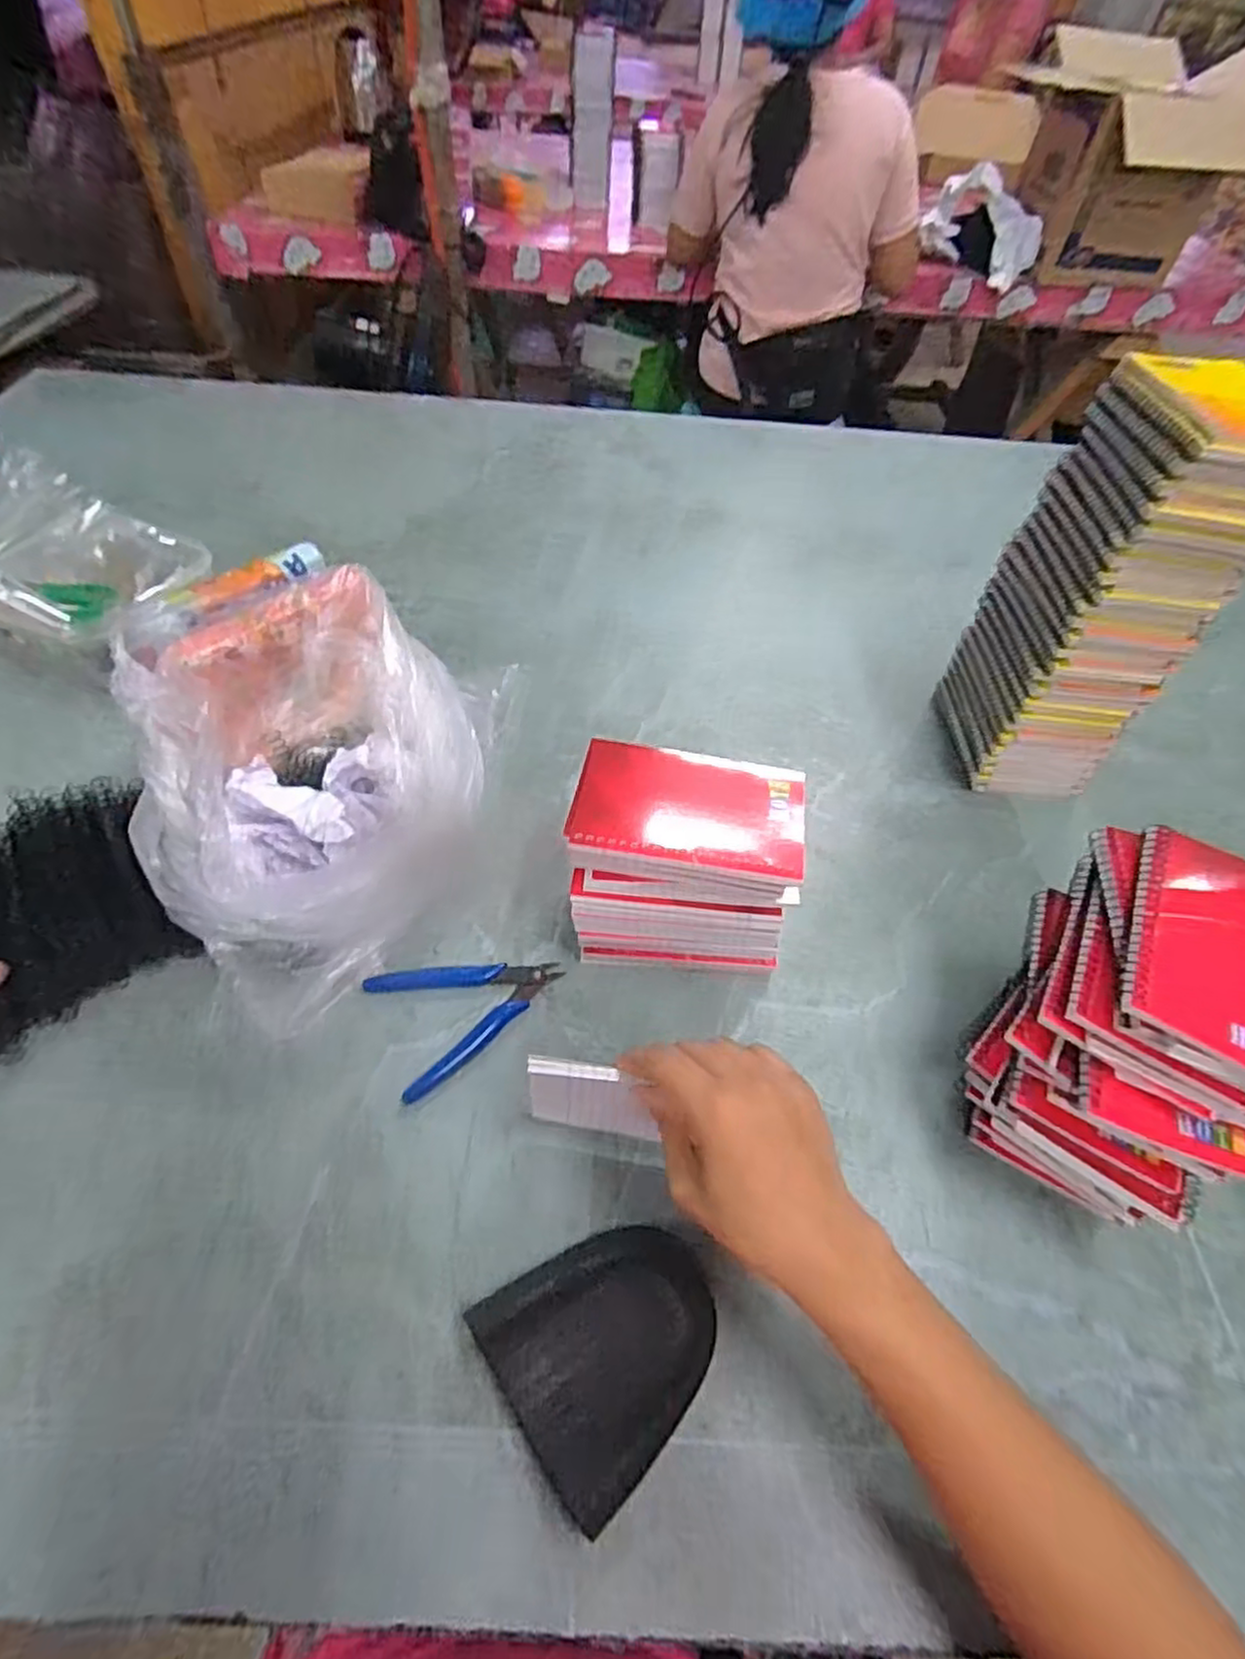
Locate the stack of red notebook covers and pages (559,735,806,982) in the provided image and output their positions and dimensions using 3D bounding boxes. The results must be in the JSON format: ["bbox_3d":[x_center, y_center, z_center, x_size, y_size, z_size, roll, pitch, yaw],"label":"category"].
[{"bbox_3d":[0.039,0.025,0.463,0.140,0.128,0.089,8,52,2],"label":"stack of red notebook covers and pages"}]

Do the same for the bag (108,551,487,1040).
[{"bbox_3d":[-0.224,-0.053,0.514,0.244,0.123,0.308,-32,60,-26],"label":"bag"}]

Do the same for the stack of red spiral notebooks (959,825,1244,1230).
[{"bbox_3d":[0.271,0.112,0.388,0.119,0.161,0.151,30,56,19],"label":"stack of red spiral notebooks"}]

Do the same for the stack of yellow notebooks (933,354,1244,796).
[{"bbox_3d":[0.348,-0.165,0.533,0.113,0.285,0.140,9,52,4],"label":"stack of yellow notebooks"}]

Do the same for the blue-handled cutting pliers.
[{"bbox_3d":[-0.098,0.109,0.462,0.115,0.010,0.081,-24,57,-21],"label":"blue-handled cutting pliers"}]

